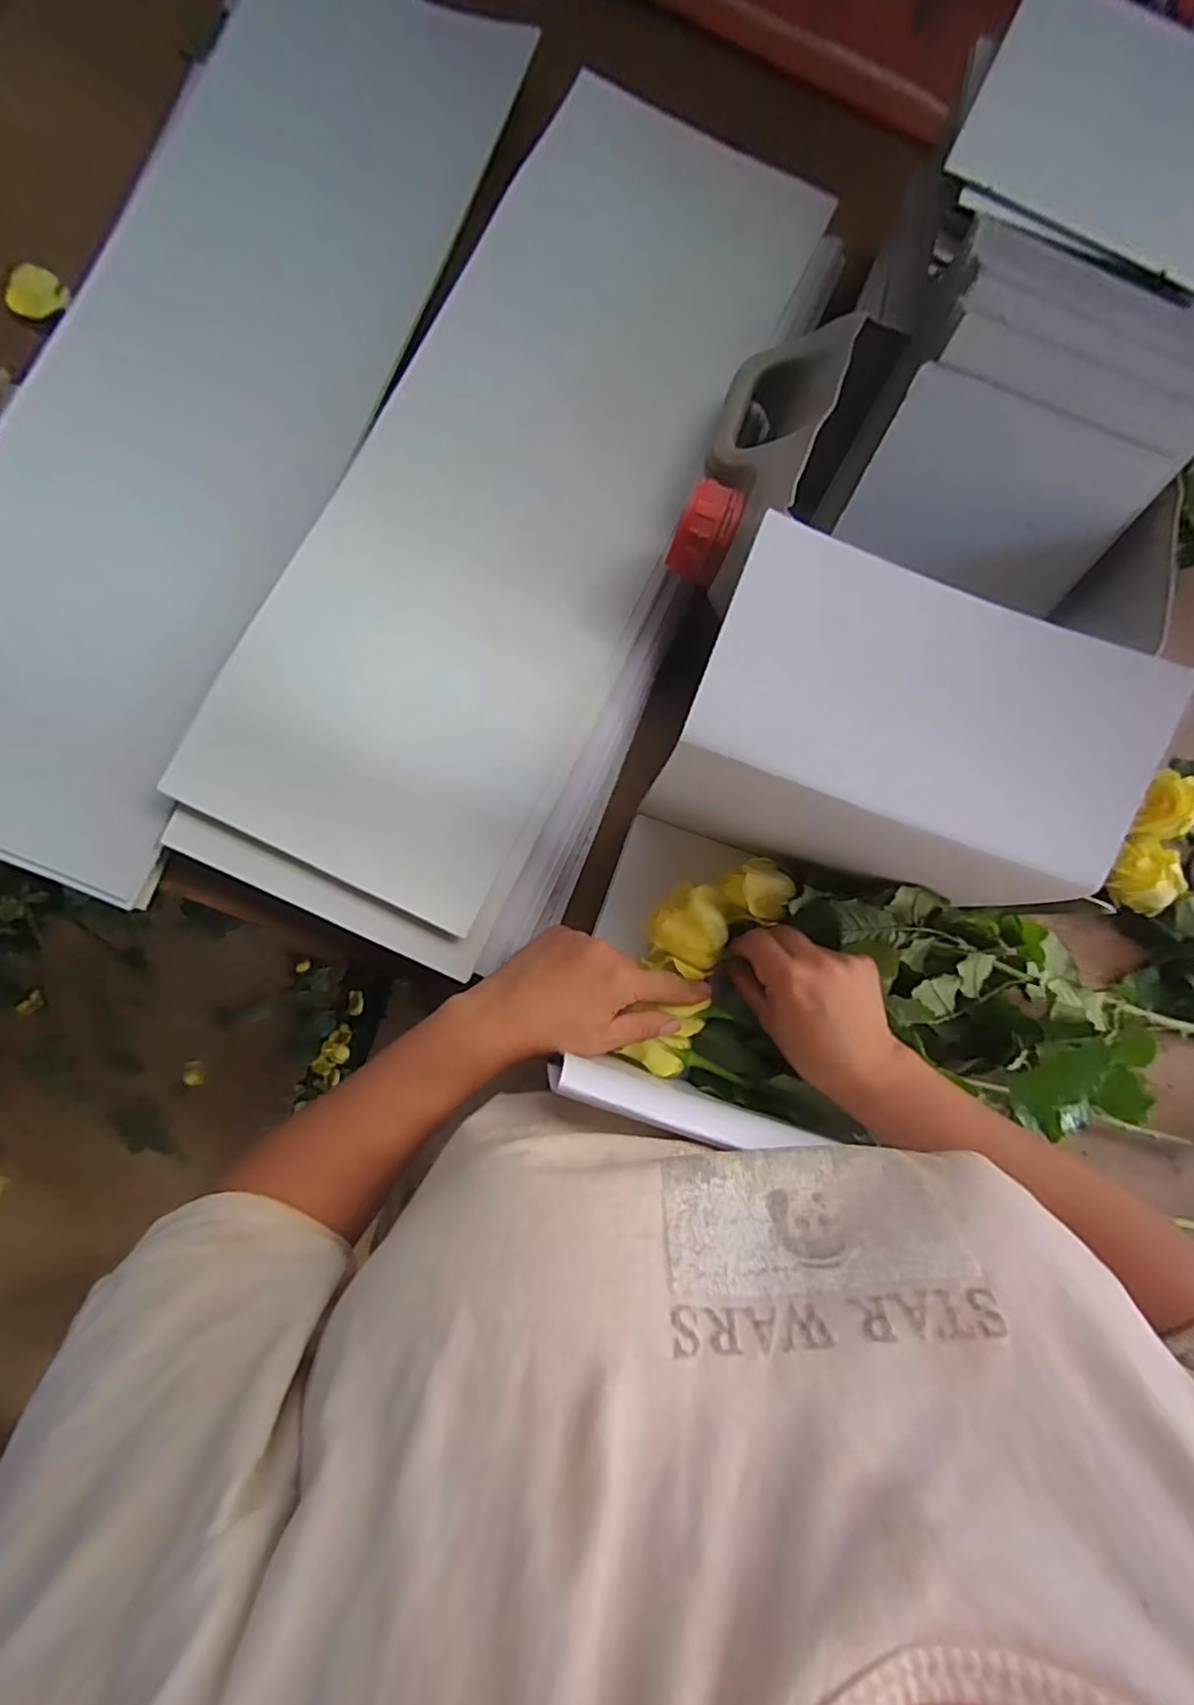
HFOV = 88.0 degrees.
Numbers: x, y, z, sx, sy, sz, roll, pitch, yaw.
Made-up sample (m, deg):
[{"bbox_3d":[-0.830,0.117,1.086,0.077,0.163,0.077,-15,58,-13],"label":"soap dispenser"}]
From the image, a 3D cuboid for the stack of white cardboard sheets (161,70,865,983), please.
[{"bbox_3d":[-0.038,-0.225,0.418,0.243,0.029,0.589,26,84,-7],"label":"stack of white cardboard sheets"}]

